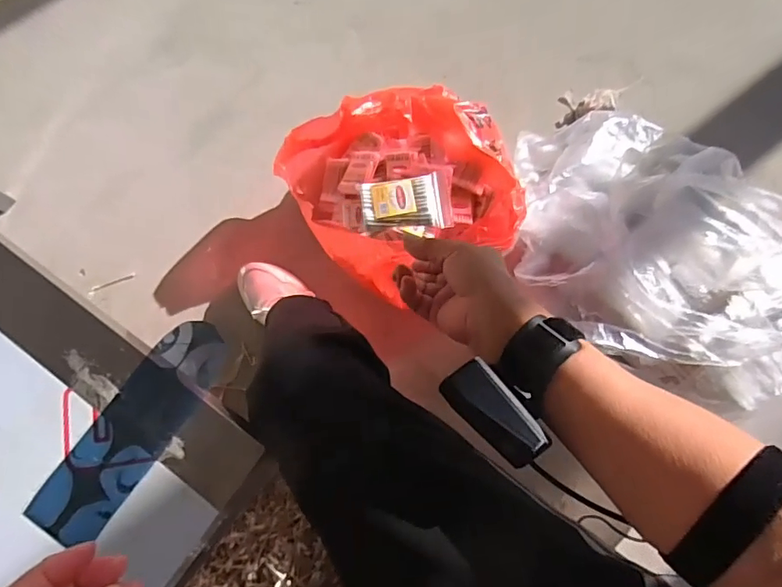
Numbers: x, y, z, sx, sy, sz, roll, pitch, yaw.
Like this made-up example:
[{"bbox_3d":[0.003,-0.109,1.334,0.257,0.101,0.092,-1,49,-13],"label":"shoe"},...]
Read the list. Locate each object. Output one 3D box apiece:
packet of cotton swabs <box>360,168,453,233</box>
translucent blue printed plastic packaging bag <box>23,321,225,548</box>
[{"bbox_3d":[0.018,-0.098,0.534,0.096,0.009,0.062,-5,77,-1],"label":"packet of cotton swabs"},{"bbox_3d":[-0.202,0.108,0.405,0.058,0.010,0.189,34,79,8],"label":"translucent blue printed plastic packaging bag"}]

